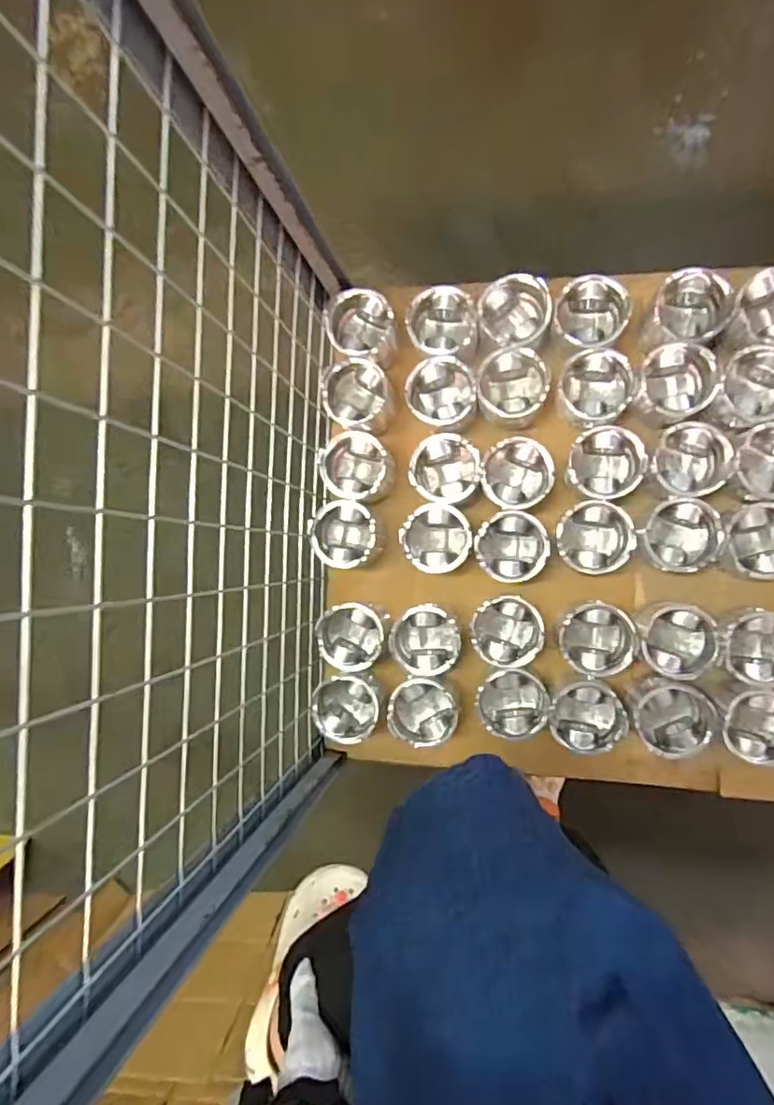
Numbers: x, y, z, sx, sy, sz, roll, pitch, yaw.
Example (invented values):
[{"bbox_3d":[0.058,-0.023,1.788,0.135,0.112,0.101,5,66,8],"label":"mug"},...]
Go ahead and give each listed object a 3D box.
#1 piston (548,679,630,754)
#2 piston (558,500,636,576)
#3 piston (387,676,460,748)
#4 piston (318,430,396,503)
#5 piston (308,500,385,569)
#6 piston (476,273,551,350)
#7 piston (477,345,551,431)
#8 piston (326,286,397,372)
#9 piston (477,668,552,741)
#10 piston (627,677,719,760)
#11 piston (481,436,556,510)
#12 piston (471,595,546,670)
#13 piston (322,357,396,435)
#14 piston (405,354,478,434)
[{"bbox_3d":[0.256,0.210,0.745,0.088,0.079,0.085,0,89,9],"label":"piston"},{"bbox_3d":[0.267,-0.019,0.761,0.088,0.088,0.089,0,89,9],"label":"piston"},{"bbox_3d":[0.049,0.211,0.784,0.087,0.064,0.083,0,89,9],"label":"piston"},{"bbox_3d":[-0.036,-0.114,0.818,0.087,0.094,0.103,-36,84,7],"label":"piston"},{"bbox_3d":[-0.055,-0.025,0.826,0.088,0.087,0.090,-3,88,9],"label":"piston"},{"bbox_3d":[0.167,-0.308,0.761,0.088,0.067,0.081,0,89,9],"label":"piston"},{"bbox_3d":[0.169,-0.219,0.782,0.090,0.093,0.083,0,89,9],"label":"piston"},{"bbox_3d":[-0.033,-0.313,0.813,0.088,0.063,0.093,0,89,9],"label":"piston"},{"bbox_3d":[0.165,0.196,0.760,0.088,0.073,0.082,0,89,9],"label":"piston"},{"bbox_3d":[0.356,0.205,0.736,0.084,0.078,0.090,0,89,9],"label":"piston"},{"bbox_3d":[0.172,-0.101,0.768,0.089,0.065,0.087,0,89,9],"label":"piston"},{"bbox_3d":[0.160,0.104,0.773,0.088,0.071,0.089,0,89,9],"label":"piston"},{"bbox_3d":[-0.040,-0.218,0.819,0.096,0.066,0.089,0,89,9],"label":"piston"},{"bbox_3d":[0.076,-0.213,0.798,0.091,0.071,0.090,0,89,9],"label":"piston"}]

